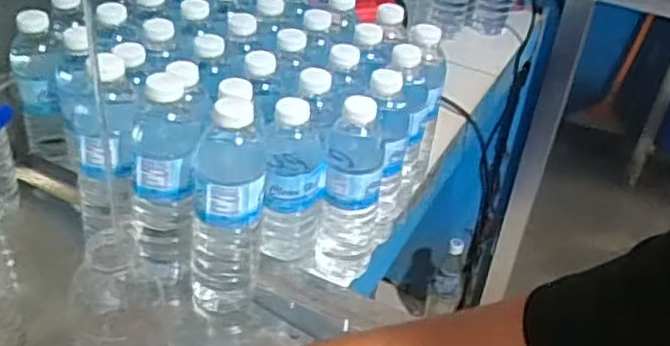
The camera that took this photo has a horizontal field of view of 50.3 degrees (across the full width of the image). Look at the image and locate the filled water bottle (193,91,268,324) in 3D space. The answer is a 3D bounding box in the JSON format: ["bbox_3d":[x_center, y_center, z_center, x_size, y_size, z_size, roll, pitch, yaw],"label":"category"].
[{"bbox_3d":[-0.095,0.030,0.630,0.065,0.199,0.073,0,37,-9],"label":"filled water bottle"}]

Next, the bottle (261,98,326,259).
[{"bbox_3d":[-0.042,0.008,0.700,0.062,0.172,0.070,3,37,-5],"label":"bottle"}]

